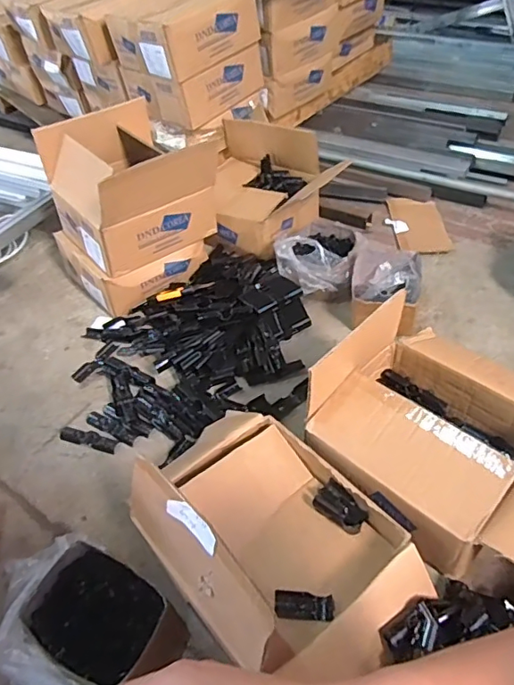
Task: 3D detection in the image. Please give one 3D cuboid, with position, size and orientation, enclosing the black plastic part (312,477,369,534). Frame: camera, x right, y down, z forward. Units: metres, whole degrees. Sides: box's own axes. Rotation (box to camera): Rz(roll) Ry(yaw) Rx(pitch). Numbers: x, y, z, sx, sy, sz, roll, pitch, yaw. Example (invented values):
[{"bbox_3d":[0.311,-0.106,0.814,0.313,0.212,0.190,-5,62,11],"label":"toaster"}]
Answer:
[{"bbox_3d":[0.134,0.262,0.845,0.053,0.024,0.087,-35,52,-27],"label":"black plastic part"}]

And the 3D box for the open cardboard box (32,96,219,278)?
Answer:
[{"bbox_3d":[-0.306,-0.385,1.301,0.337,0.261,0.306,-33,51,-25],"label":"open cardboard box"}]

